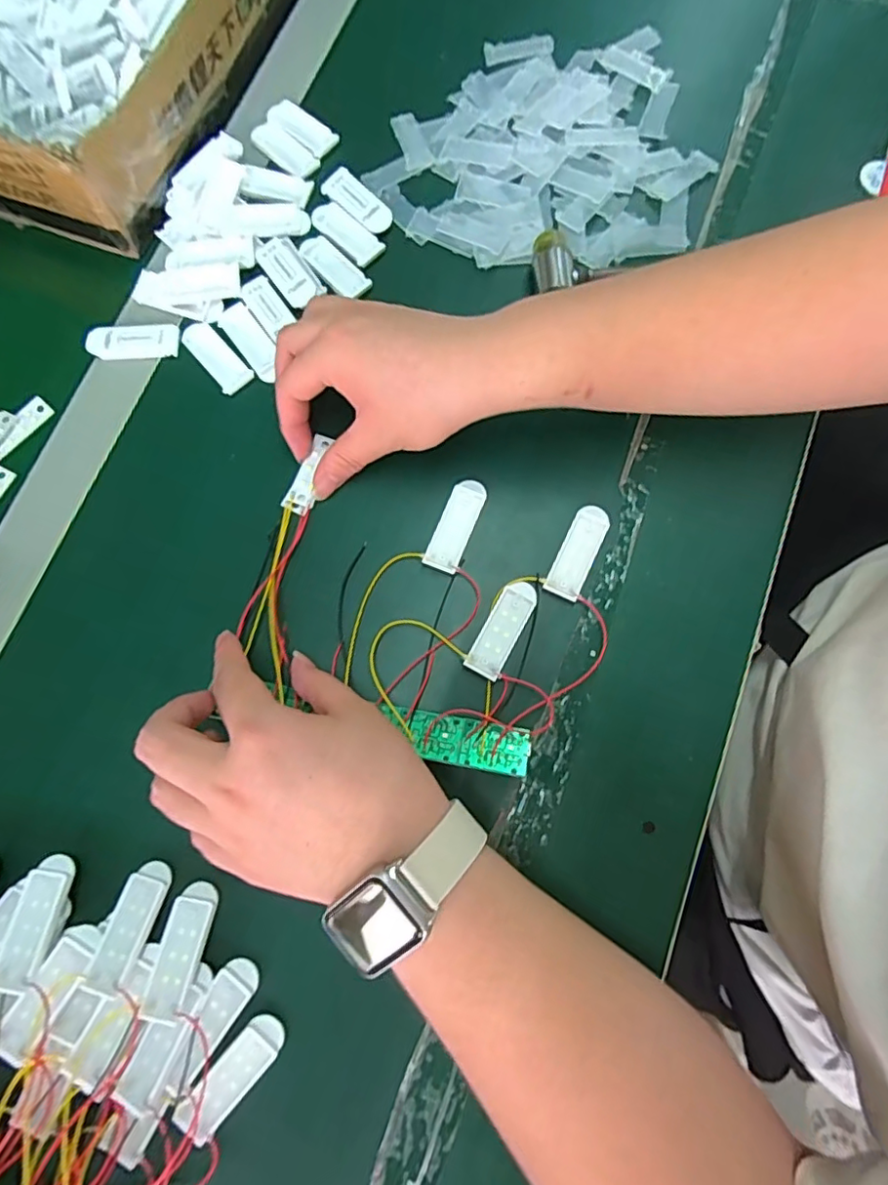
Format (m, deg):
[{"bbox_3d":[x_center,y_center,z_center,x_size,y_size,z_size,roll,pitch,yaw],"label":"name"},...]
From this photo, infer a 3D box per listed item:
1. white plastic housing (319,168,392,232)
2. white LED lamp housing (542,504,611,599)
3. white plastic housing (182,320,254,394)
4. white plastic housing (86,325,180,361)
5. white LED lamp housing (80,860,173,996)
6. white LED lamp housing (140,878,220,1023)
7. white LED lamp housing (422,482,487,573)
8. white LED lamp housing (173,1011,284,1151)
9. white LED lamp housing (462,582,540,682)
[{"bbox_3d":[-0.057,-0.261,0.382,0.058,0.006,0.021,44,82,10],"label":"white plastic housing"},{"bbox_3d":[0.078,-0.024,0.330,0.020,0.005,0.057,25,79,7],"label":"white LED lamp housing"},{"bbox_3d":[-0.145,-0.150,0.361,0.021,0.004,0.054,-43,79,-8],"label":"white plastic housing"},{"bbox_3d":[-0.200,-0.162,0.367,0.058,0.004,0.022,-3,77,1],"label":"white plastic housing"},{"bbox_3d":[-0.158,0.165,0.286,0.022,0.007,0.056,17,64,6],"label":"white LED lamp housing"},{"bbox_3d":[-0.130,0.176,0.283,0.022,0.008,0.057,10,63,4],"label":"white LED lamp housing"},{"bbox_3d":[0.007,-0.040,0.334,0.020,0.006,0.056,22,79,6],"label":"white LED lamp housing"},{"bbox_3d":[-0.102,0.232,0.274,0.020,0.012,0.056,41,81,10],"label":"white LED lamp housing"},{"bbox_3d":[0.033,0.020,0.320,0.021,0.004,0.057,28,80,8],"label":"white LED lamp housing"}]

